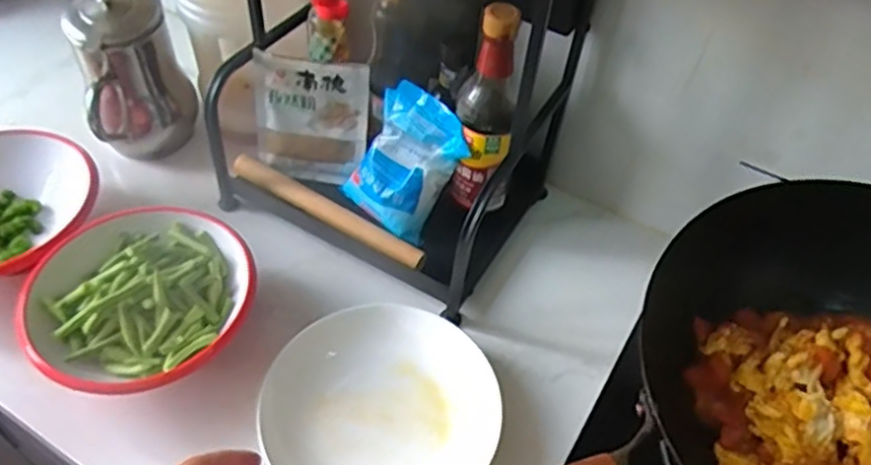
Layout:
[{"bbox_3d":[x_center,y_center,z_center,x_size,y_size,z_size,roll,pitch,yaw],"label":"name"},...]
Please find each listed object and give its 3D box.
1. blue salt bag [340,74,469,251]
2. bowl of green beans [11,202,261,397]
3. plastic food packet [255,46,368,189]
[{"bbox_3d":[-0.028,-0.074,0.707,0.099,0.138,0.045,36,17,12],"label":"blue salt bag"},{"bbox_3d":[-0.265,0.066,0.630,0.190,0.057,0.187,2,50,-3],"label":"bowl of green beans"},{"bbox_3d":[-0.132,-0.115,0.730,0.112,0.150,0.035,7,50,2],"label":"plastic food packet"}]

